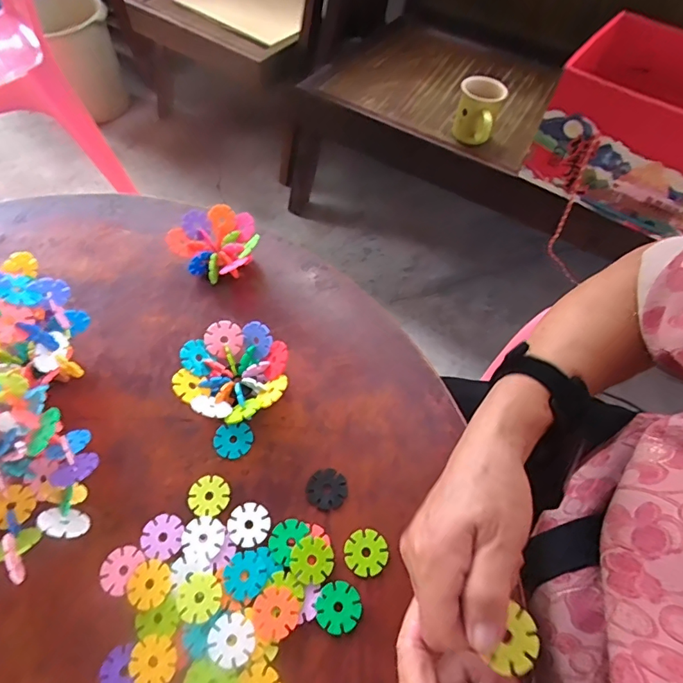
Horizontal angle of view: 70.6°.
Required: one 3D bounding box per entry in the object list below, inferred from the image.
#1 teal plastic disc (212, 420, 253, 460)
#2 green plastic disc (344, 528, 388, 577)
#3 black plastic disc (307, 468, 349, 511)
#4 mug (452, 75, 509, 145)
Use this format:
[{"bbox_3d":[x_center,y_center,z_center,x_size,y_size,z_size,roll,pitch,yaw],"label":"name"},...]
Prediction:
[{"bbox_3d":[-0.091,0.083,0.406,0.031,0.004,0.030,0,62,0],"label":"teal plastic disc"},{"bbox_3d":[0.020,0.156,0.358,0.029,0.004,0.031,0,62,0],"label":"green plastic disc"},{"bbox_3d":[-0.011,0.117,0.382,0.031,0.004,0.031,0,62,0],"label":"black plastic disc"},{"bbox_3d":[0.243,-0.413,0.871,0.080,0.084,0.098,19,64,10],"label":"mug"}]

